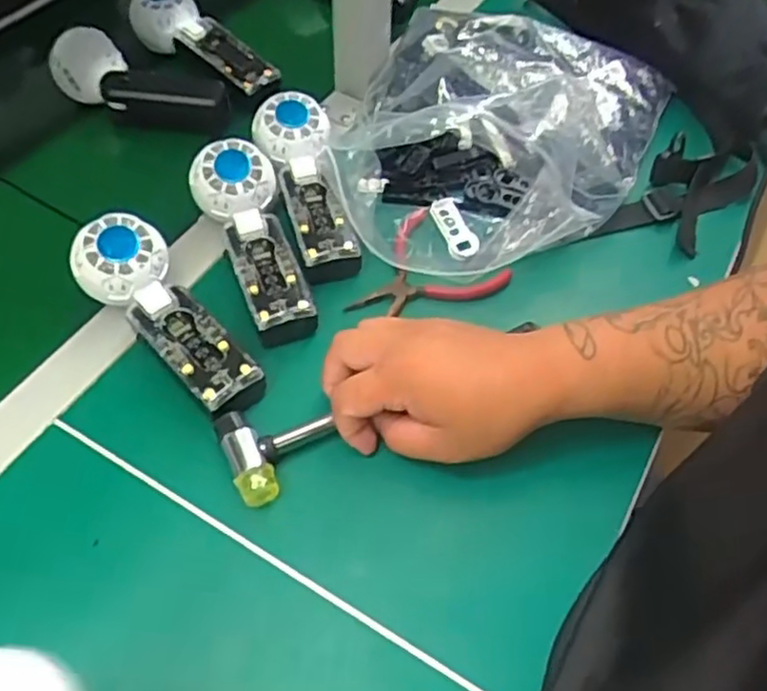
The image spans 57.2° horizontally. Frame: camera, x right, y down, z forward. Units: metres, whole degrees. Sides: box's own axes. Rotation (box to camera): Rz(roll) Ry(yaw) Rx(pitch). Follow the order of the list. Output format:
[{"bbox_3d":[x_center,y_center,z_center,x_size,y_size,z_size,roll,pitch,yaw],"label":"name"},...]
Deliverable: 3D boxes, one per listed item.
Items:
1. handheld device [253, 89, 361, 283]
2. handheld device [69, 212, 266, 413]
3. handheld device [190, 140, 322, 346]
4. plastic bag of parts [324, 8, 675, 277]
[{"bbox_3d":[-0.058,-0.127,0.555,0.058,0.037,0.166,-13,70,-13],"label":"handheld device"},{"bbox_3d":[-0.146,-0.018,0.474,0.057,0.057,0.158,-34,63,-26],"label":"handheld device"},{"bbox_3d":[-0.093,-0.078,0.523,0.062,0.040,0.163,-18,70,-17],"label":"handheld device"},{"bbox_3d":[0.097,-0.201,0.578,0.242,0.089,0.320,23,55,12],"label":"plastic bag of parts"}]

